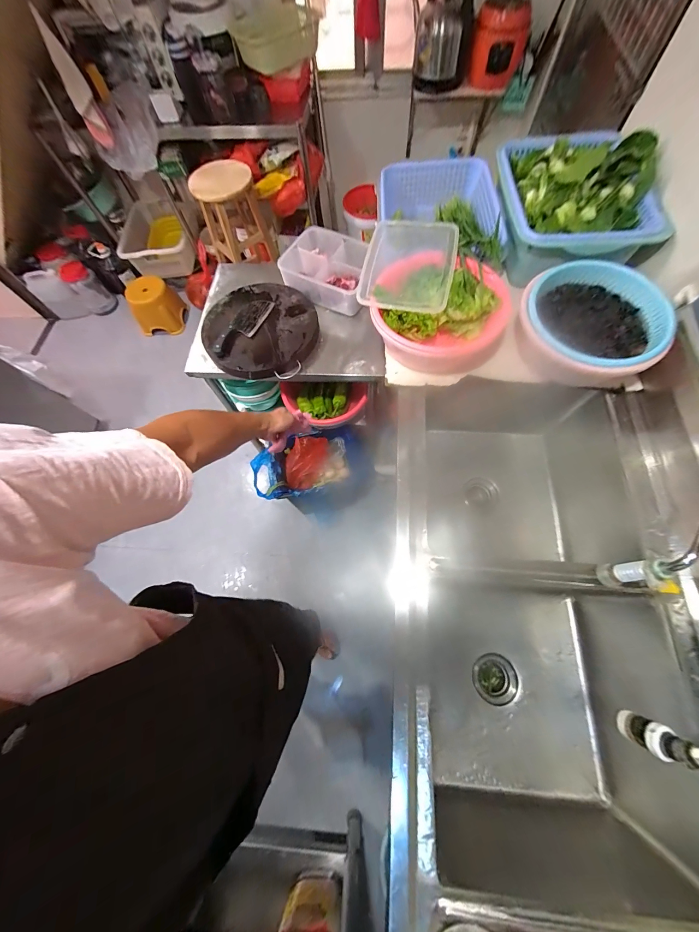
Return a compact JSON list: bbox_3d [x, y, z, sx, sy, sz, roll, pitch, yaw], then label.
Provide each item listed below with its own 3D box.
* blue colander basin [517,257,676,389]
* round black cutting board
[{"bbox_3d":[0.566,-0.340,0.753,0.314,0.116,0.318,-1,70,2],"label":"blue colander basin"},{"bbox_3d":[-0.270,-0.436,0.952,0.344,0.053,0.361,-1,70,2],"label":"round black cutting board"}]

